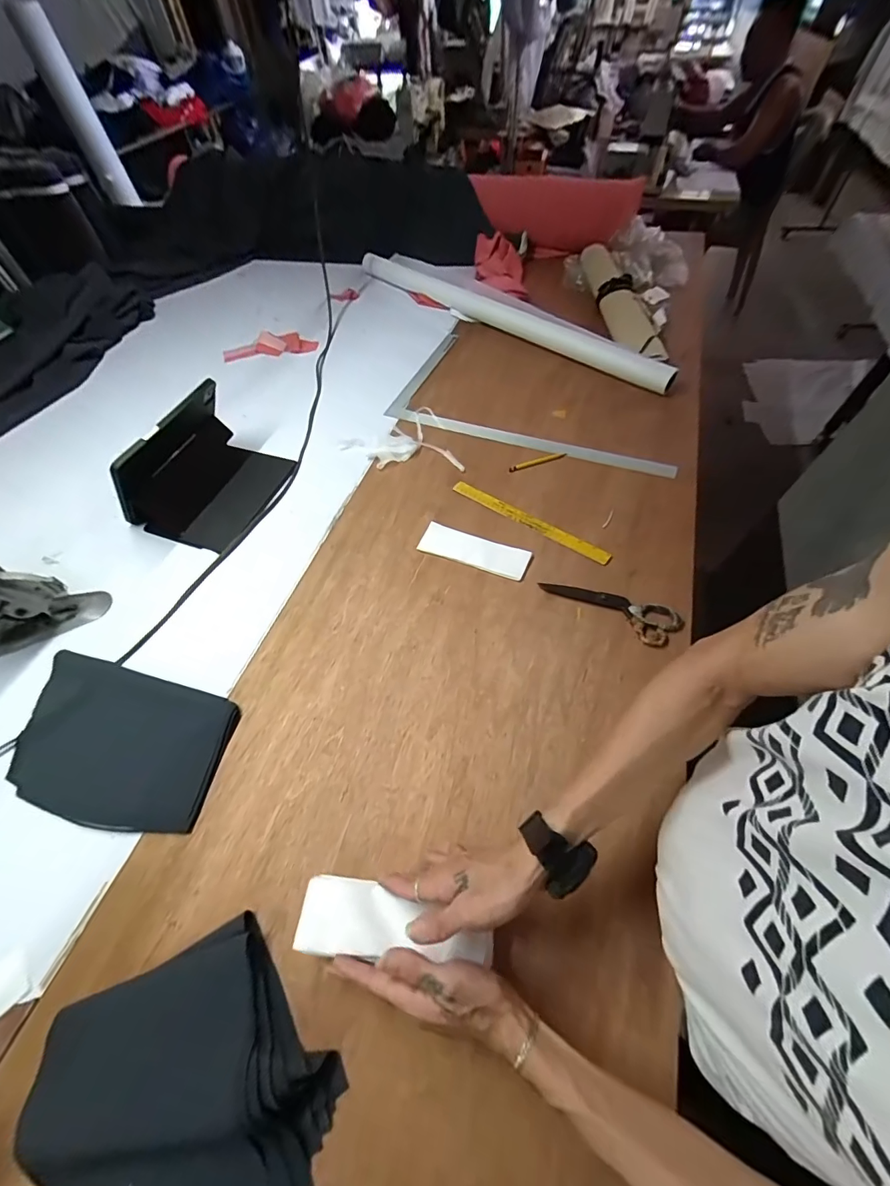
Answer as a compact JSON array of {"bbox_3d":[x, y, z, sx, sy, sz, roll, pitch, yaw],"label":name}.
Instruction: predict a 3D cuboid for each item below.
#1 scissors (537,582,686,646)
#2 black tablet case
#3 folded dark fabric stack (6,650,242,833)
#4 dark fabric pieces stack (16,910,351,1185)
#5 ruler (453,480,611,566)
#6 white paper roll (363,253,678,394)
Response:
[{"bbox_3d":[0.243,0.023,0.635,0.202,0.016,0.065,20,61,15],"label":"scissors"},{"bbox_3d":[-0.435,-0.228,0.765,0.179,0.173,0.256,21,61,16],"label":"black tablet case"},{"bbox_3d":[-0.446,0.201,0.574,0.305,0.017,0.185,12,59,11],"label":"folded dark fabric stack"},{"bbox_3d":[-0.229,0.453,0.376,0.230,0.051,0.221,-24,59,-12],"label":"dark fabric pieces stack"},{"bbox_3d":[0.145,-0.130,0.747,0.307,0.009,0.027,32,64,21],"label":"ruler"},{"bbox_3d":[0.115,-0.750,1.109,1.025,0.051,0.058,38,67,24],"label":"white paper roll"}]

